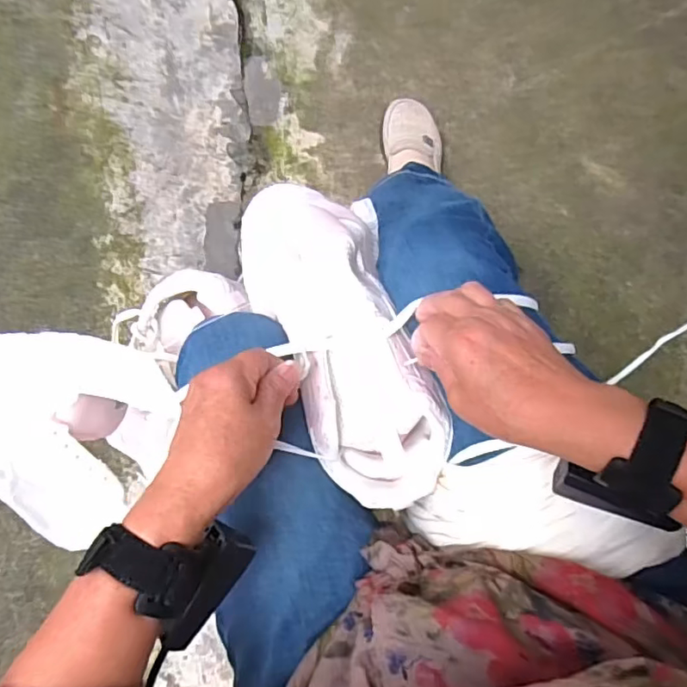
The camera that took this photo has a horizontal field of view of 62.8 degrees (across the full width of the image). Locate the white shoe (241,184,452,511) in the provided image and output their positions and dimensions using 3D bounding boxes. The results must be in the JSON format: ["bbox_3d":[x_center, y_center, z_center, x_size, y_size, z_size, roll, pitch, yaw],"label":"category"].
[{"bbox_3d":[-0.011,-0.027,0.466,0.115,0.116,0.309,-28,59,2],"label":"white shoe"}]

